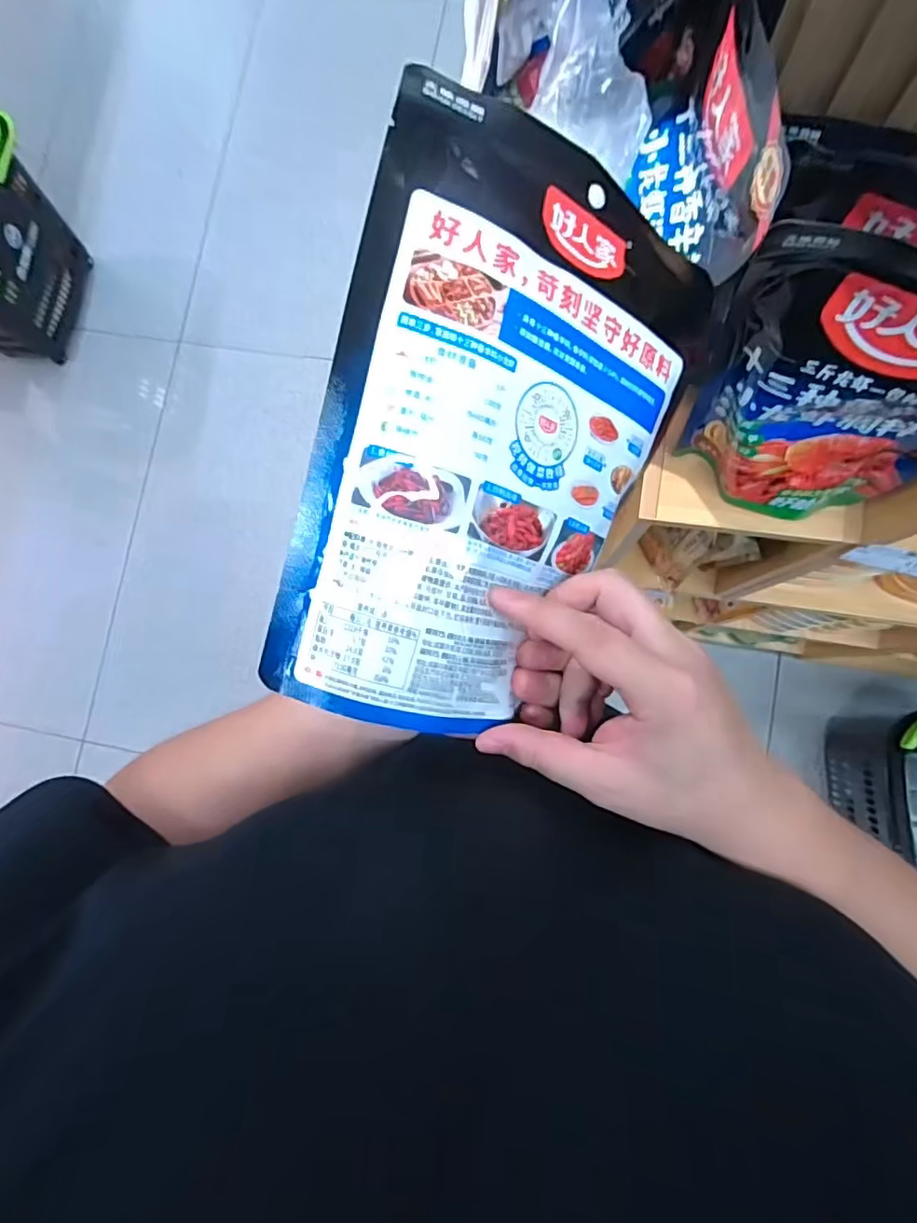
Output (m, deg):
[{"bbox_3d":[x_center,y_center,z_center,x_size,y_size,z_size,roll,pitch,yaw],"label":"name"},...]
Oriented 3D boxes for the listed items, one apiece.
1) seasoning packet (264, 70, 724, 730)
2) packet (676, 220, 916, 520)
[{"bbox_3d":[0.026,-0.072,0.257,0.166,0.030,0.252,13,93,-26],"label":"seasoning packet"},{"bbox_3d":[0.249,-0.134,0.390,0.183,0.246,0.034,24,83,7],"label":"packet"}]

